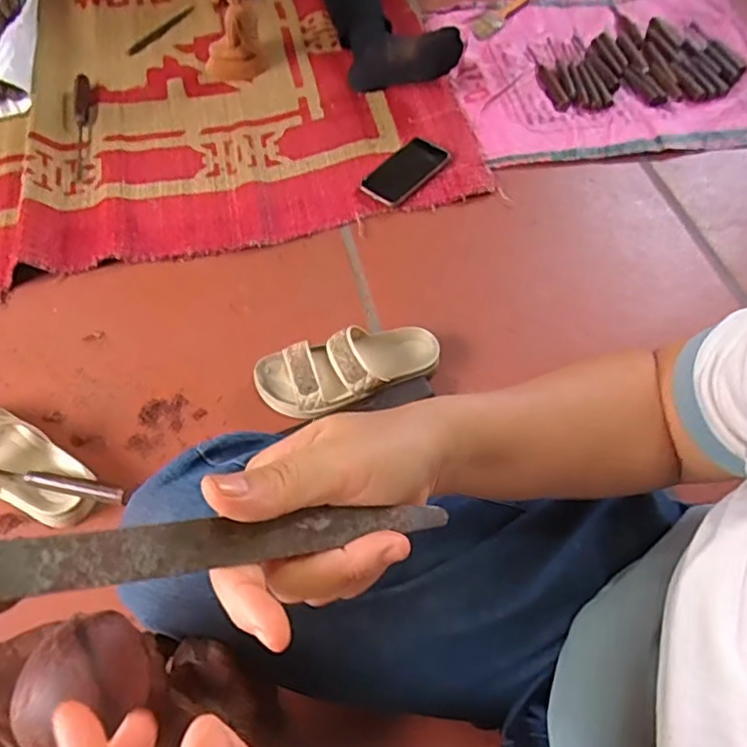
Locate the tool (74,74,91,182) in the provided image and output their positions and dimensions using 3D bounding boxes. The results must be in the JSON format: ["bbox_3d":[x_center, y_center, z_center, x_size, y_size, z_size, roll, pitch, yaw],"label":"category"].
[{"bbox_3d":[-0.495,-0.422,1.021,0.029,0.018,0.249,-9,60,-8],"label":"tool"}]

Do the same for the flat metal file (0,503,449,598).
[{"bbox_3d":[-0.049,0.060,0.222,0.171,0.004,0.017,0,57,-27],"label":"flat metal file"}]

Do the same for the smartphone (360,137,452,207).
[{"bbox_3d":[0.054,-0.336,0.992,0.087,0.013,0.164,37,64,17],"label":"smartphone"}]

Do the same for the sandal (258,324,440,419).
[{"bbox_3d":[-0.029,-0.009,0.742,0.223,0.079,0.087,-11,60,-9],"label":"sandal"}]

